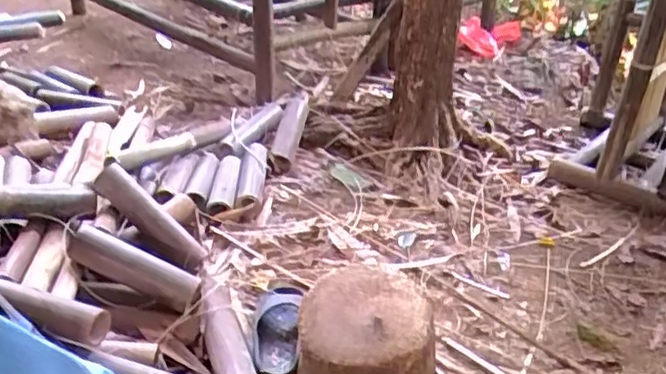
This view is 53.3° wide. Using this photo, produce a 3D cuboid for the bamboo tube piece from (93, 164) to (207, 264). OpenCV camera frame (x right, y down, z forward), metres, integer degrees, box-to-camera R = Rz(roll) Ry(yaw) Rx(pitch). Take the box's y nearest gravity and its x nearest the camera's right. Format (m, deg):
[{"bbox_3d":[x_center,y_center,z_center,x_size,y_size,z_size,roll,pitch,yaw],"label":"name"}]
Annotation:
[{"bbox_3d":[-0.443,0.061,1.598,0.340,0.083,0.067,40,33,1],"label":"bamboo tube piece"}]

